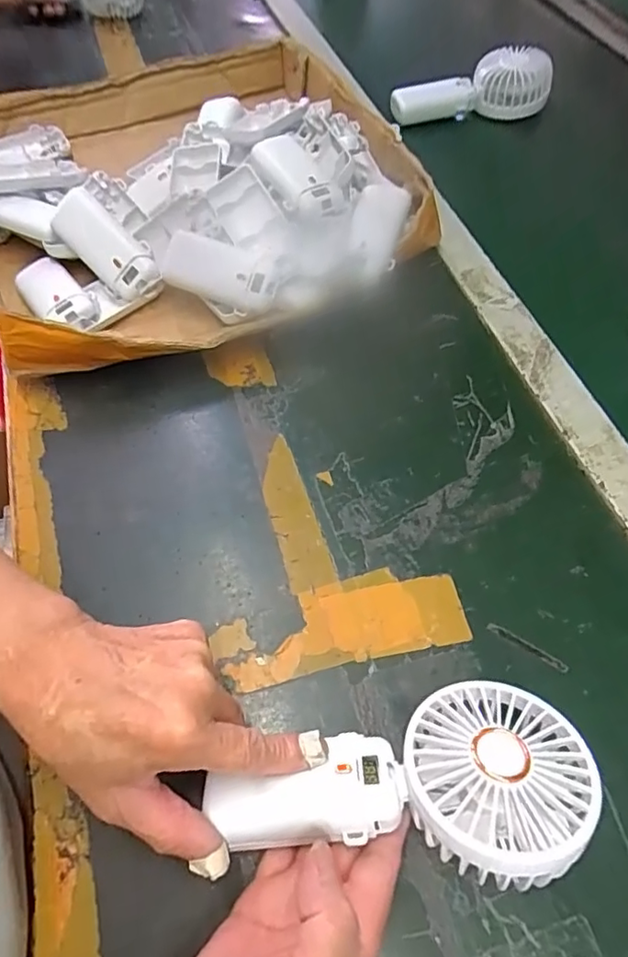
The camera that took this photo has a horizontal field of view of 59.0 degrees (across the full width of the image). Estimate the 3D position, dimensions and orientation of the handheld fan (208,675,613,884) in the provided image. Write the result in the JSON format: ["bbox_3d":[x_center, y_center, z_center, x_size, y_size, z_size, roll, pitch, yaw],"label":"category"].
[{"bbox_3d":[0.042,0.147,0.264,0.177,0.037,0.081,-9,59,-1],"label":"handheld fan"}]

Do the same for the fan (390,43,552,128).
[{"bbox_3d":[0.182,-0.444,0.634,0.193,0.052,0.054,-10,59,-5],"label":"fan"}]

